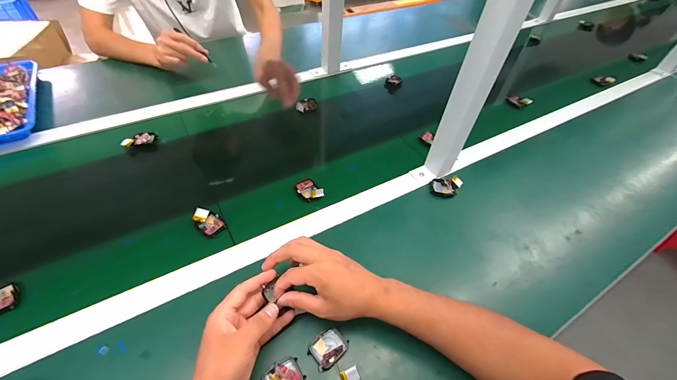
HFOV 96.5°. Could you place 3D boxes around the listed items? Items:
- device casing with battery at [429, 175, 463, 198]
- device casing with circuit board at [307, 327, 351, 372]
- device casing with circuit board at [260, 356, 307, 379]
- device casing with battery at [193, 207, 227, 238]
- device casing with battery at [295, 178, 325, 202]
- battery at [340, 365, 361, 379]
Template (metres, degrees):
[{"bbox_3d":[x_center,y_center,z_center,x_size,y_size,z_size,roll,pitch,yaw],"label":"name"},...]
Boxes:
[{"bbox_3d":[0.206,-0.005,0.572,0.061,0.016,0.041,-4,50,-8],"label":"device casing with battery"},{"bbox_3d":[-0.013,0.198,0.383,0.047,0.016,0.039,-32,59,-27],"label":"device casing with circuit board"},{"bbox_3d":[-0.066,0.226,0.360,0.046,0.010,0.038,-26,56,-24],"label":"device casing with circuit board"},{"bbox_3d":[-0.213,0.052,0.497,0.039,0.025,0.051,-29,57,-26],"label":"device casing with battery"},{"bbox_3d":[-0.053,-0.002,0.547,0.037,0.018,0.057,-22,55,-22],"label":"device casing with battery"},{"bbox_3d":[0.015,0.227,0.367,0.021,0.007,0.019,-19,54,-20],"label":"battery"}]

